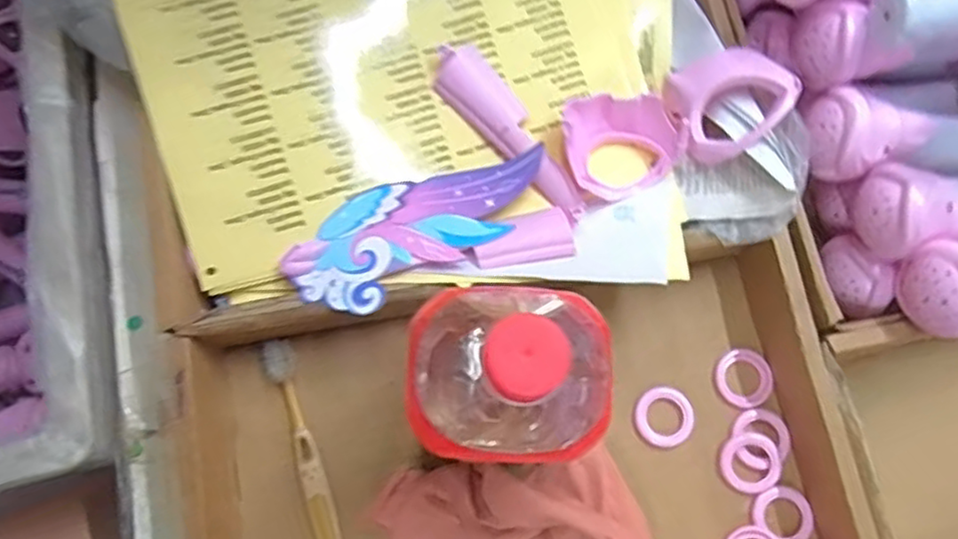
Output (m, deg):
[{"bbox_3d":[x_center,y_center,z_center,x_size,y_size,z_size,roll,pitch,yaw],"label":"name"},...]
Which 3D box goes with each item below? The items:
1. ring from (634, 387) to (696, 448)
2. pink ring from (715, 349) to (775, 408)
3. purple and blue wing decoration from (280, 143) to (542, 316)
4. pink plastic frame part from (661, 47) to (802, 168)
[{"bbox_3d":[0.119,0.095,0.448,0.036,0.007,0.037,0,77,-1],"label":"ring"},{"bbox_3d":[0.174,0.071,0.457,0.037,0.004,0.037,0,77,-1],"label":"pink ring"},{"bbox_3d":[-0.037,-0.029,0.430,0.165,0.008,0.068,-31,71,-8],"label":"purple and blue wing decoration"},{"bbox_3d":[0.154,-0.105,0.431,0.065,0.033,0.065,-26,78,-7],"label":"pink plastic frame part"}]

